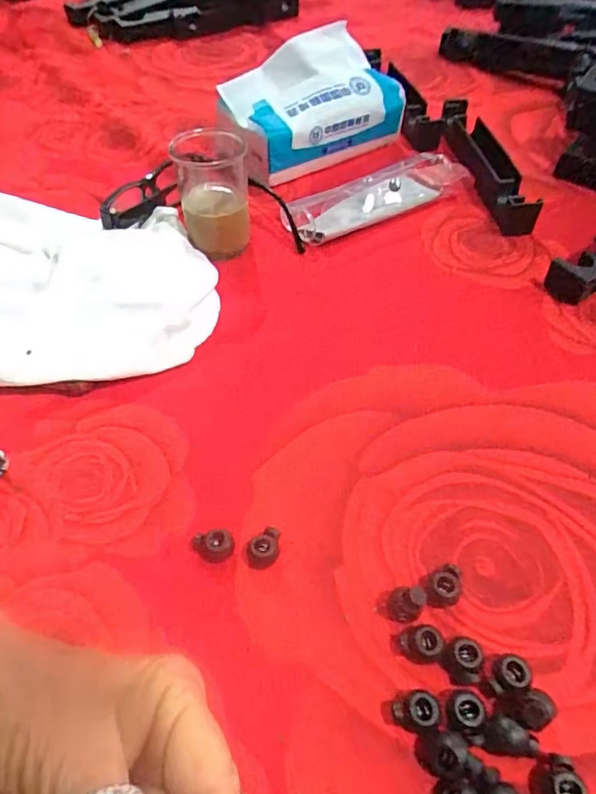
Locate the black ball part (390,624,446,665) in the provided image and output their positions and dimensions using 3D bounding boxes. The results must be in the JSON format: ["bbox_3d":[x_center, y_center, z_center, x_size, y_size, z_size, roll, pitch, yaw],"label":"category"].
[{"bbox_3d":[0.052,0.109,0.229,0.021,0.012,0.014,-3,51,-2],"label":"black ball part"}]

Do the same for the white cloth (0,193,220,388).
[{"bbox_3d":[-0.180,-0.079,0.356,0.243,0.049,0.169,7,52,6],"label":"white cloth"}]

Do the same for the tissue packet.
[{"bbox_3d":[0.012,-0.268,0.480,0.166,0.084,0.081,-28,55,-20],"label":"tissue packet"}]

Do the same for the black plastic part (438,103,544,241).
[{"bbox_3d":[0.166,-0.210,0.467,0.039,0.031,0.183,-3,51,-2],"label":"black plastic part"}]

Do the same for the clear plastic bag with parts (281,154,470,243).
[{"bbox_3d":[0.064,-0.172,0.442,0.154,0.027,0.049,-25,55,-18],"label":"clear plastic bag with parts"}]

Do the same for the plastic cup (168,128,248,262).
[{"bbox_3d":[-0.064,-0.154,0.398,0.053,0.073,0.051,-8,50,-5],"label":"plastic cup"}]

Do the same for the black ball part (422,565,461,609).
[{"bbox_3d":[0.067,0.088,0.244,0.017,0.010,0.018,4,51,5],"label":"black ball part"}]

